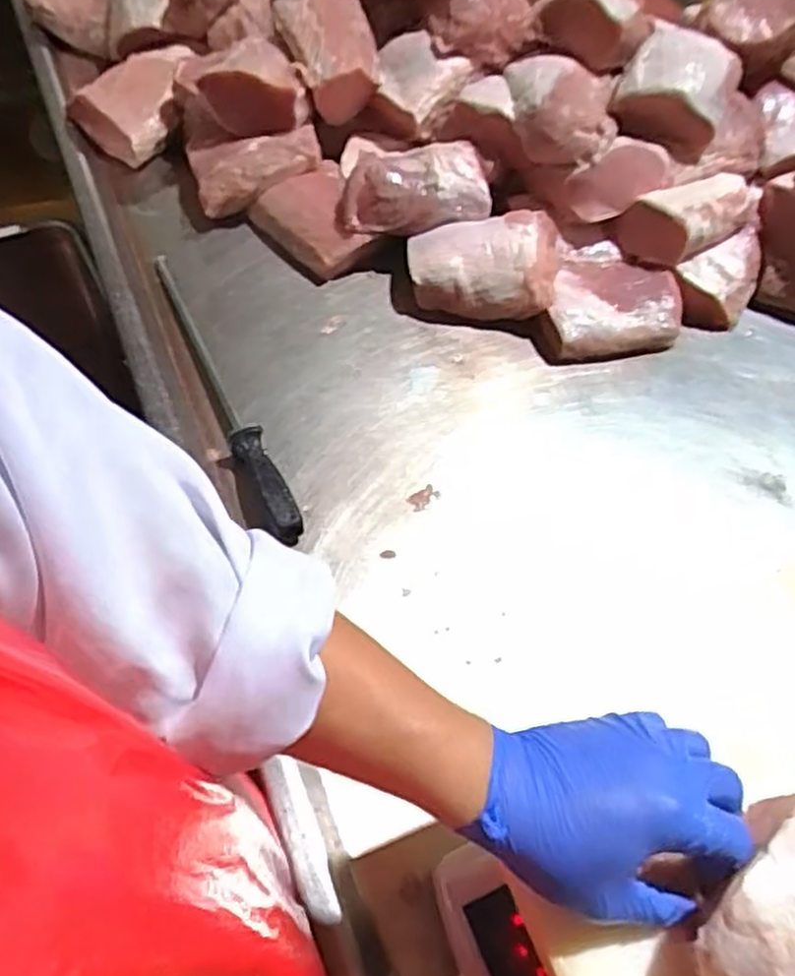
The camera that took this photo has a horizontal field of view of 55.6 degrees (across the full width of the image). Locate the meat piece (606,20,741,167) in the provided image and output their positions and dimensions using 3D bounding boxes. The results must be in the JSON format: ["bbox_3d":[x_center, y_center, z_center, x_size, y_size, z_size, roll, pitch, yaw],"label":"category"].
[{"bbox_3d":[0.323,-0.464,0.875,0.122,0.082,0.131,21,57,9],"label":"meat piece"}]

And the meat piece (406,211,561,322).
[{"bbox_3d":[0.098,-0.260,0.865,0.165,0.080,0.128,9,56,1],"label":"meat piece"}]

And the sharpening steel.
[{"bbox_3d":[-0.186,-0.110,0.770,0.031,0.035,0.410,-21,61,-18],"label":"sharpening steel"}]

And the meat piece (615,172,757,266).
[{"bbox_3d":[0.356,-0.316,0.878,0.194,0.052,0.083,-23,61,-19],"label":"meat piece"}]

